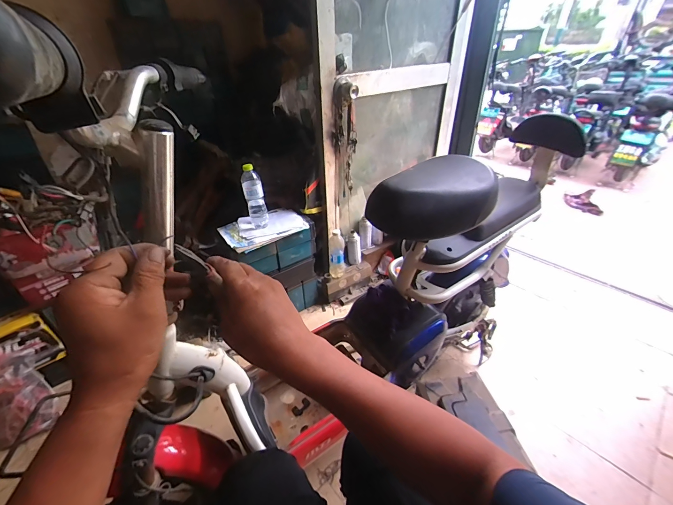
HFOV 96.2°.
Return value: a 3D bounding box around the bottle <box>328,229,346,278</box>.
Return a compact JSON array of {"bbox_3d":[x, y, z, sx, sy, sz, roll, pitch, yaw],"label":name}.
[{"bbox_3d":[0.002,0.003,1.313,0.067,0.212,0.067,-2,35,0],"label":"bottle"}]

